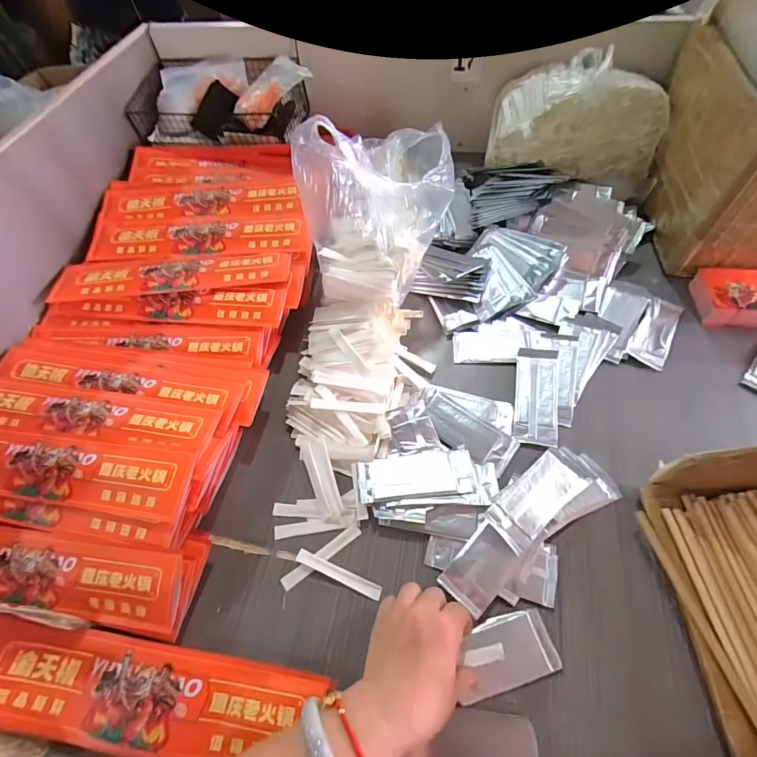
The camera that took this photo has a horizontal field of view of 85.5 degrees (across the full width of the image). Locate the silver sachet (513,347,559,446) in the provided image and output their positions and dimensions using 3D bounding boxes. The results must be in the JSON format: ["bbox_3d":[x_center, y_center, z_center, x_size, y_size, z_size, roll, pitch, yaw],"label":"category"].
[{"bbox_3d":[0.194,0.019,0.502,0.050,0.006,0.131,9,60,9],"label":"silver sachet"}]

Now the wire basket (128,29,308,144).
[{"bbox_3d":[-0.262,-0.477,0.702,0.288,0.077,0.160,8,60,9],"label":"wire basket"}]

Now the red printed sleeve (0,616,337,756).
[{"bbox_3d":[-0.221,0.281,0.364,0.333,0.024,0.082,5,59,7],"label":"red printed sleeve"}]

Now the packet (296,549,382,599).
[{"bbox_3d":[-0.040,0.197,0.413,0.091,0.006,0.013,18,62,15],"label":"packet"}]

